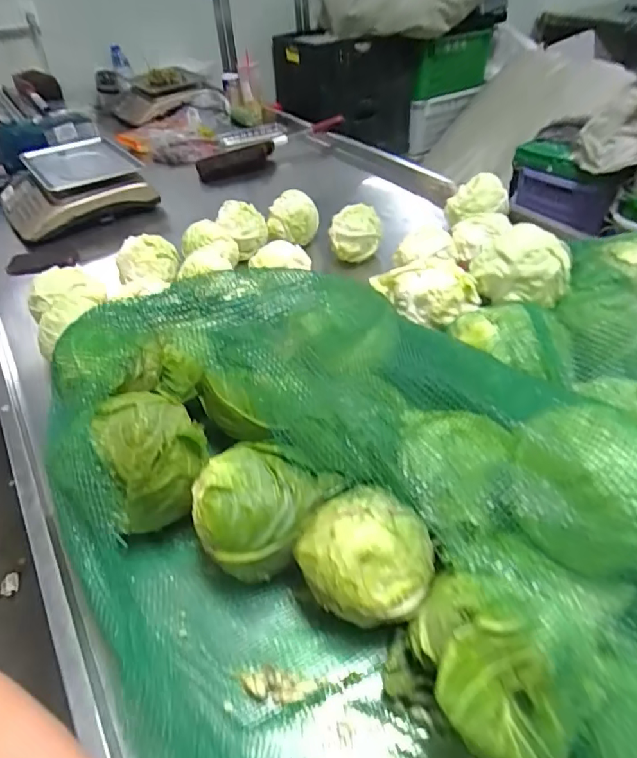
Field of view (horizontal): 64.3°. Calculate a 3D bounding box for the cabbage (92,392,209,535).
[{"bbox_3d":[-0.188,0.093,0.579,0.119,0.124,0.118,-19,44,-16],"label":"cabbage"}]

